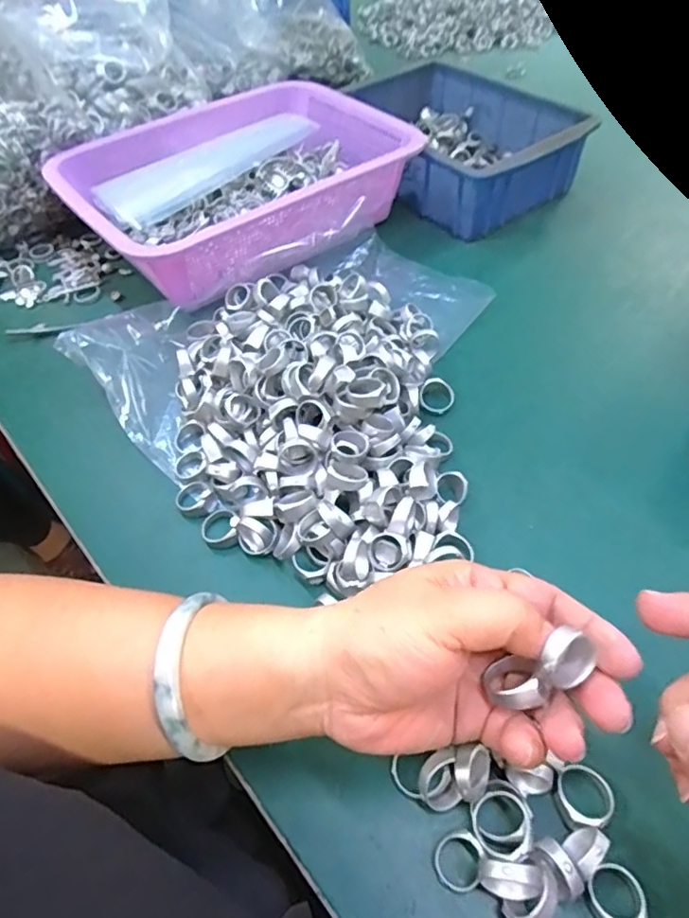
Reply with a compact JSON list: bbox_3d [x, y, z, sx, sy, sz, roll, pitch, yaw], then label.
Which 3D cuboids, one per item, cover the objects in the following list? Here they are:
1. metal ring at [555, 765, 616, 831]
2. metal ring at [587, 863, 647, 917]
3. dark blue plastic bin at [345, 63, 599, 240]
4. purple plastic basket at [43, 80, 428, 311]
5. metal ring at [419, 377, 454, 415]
[{"bbox_3d":[0.109,0.153,0.257,0.026,0.007,0.027,-6,37,4],"label":"metal ring"},{"bbox_3d":[0.112,0.182,0.234,0.022,0.007,0.023,-19,32,-11],"label":"metal ring"},{"bbox_3d":[0.115,-0.343,0.607,0.178,0.068,0.246,-29,57,-19],"label":"dark blue plastic bin"},{"bbox_3d":[-0.098,-0.268,0.547,0.300,0.074,0.225,-34,58,-21],"label":"purple plastic basket"},{"bbox_3d":[0.069,-0.048,0.421,0.025,0.013,0.030,4,53,5],"label":"metal ring"}]

